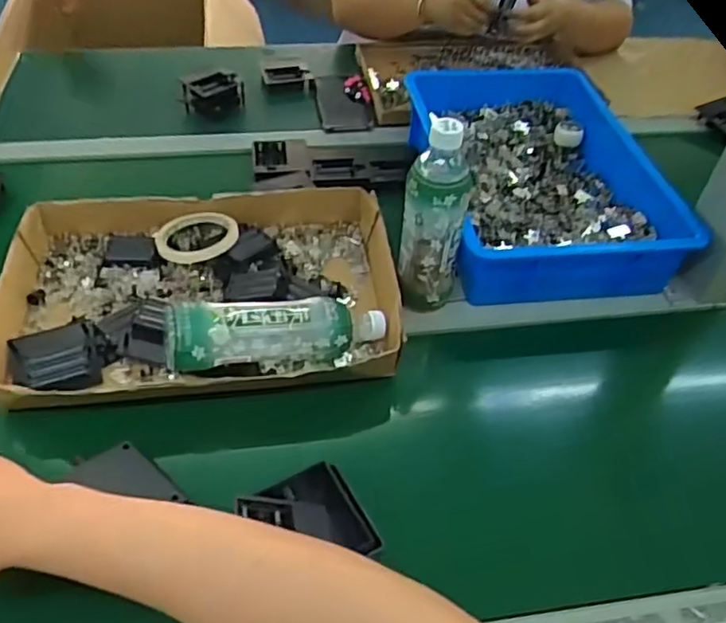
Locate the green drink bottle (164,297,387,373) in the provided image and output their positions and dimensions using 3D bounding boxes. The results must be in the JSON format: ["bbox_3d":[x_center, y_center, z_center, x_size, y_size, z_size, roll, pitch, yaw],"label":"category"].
[{"bbox_3d":[-0.085,0.018,0.633,0.220,0.069,0.076,-3,45,-26],"label":"green drink bottle"}]

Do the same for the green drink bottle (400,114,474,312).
[{"bbox_3d":[0.074,-0.092,0.649,0.063,0.213,0.058,8,47,4],"label":"green drink bottle"}]

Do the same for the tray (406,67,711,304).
[{"bbox_3d":[0.230,-0.186,0.836,0.281,0.082,0.411,-3,47,-7],"label":"tray"}]

